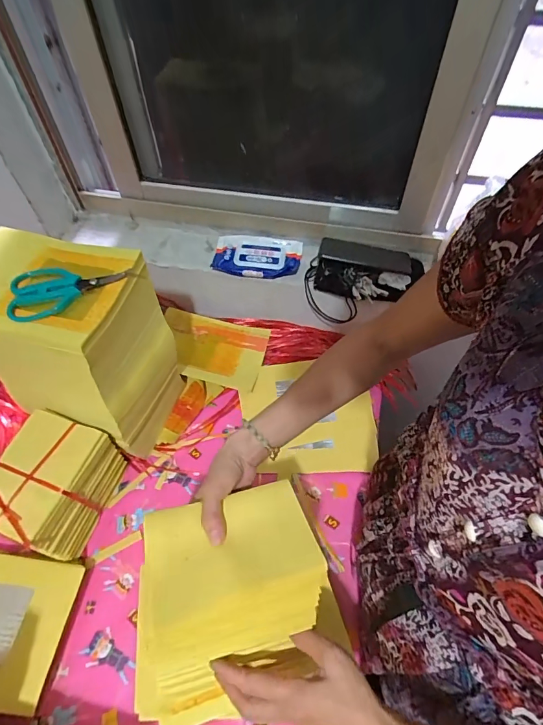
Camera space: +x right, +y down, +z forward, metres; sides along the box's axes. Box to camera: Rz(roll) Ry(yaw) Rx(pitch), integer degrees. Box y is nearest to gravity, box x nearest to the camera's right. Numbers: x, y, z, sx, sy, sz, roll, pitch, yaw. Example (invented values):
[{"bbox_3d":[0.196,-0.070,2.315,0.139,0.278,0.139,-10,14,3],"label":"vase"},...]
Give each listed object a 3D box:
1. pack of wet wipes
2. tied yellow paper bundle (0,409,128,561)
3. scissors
[{"bbox_3d":[-0.029,-0.212,0.766,0.172,0.030,0.098,7,53,6],"label":"pack of wet wipes"},{"bbox_3d":[-0.327,0.186,0.585,0.115,0.145,0.167,16,55,12],"label":"tied yellow paper bundle"},{"bbox_3d":[-0.264,-0.096,0.497,0.142,0.019,0.074,-15,54,-11],"label":"scissors"}]

